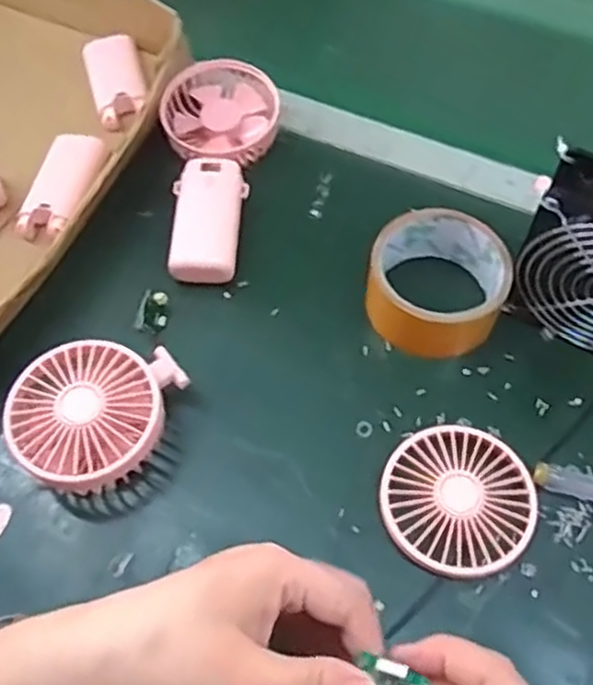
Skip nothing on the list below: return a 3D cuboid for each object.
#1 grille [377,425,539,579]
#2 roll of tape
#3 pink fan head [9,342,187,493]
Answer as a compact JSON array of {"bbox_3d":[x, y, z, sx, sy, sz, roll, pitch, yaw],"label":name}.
[{"bbox_3d":[0.094,0.091,0.421,0.085,0.016,0.087,0,61,1],"label":"grille"},{"bbox_3d":[0.094,-0.040,0.475,0.088,0.044,0.087,0,61,1],"label":"roll of tape"},{"bbox_3d":[-0.122,0.044,0.429,0.087,0.043,0.092,0,61,1],"label":"pink fan head"}]

